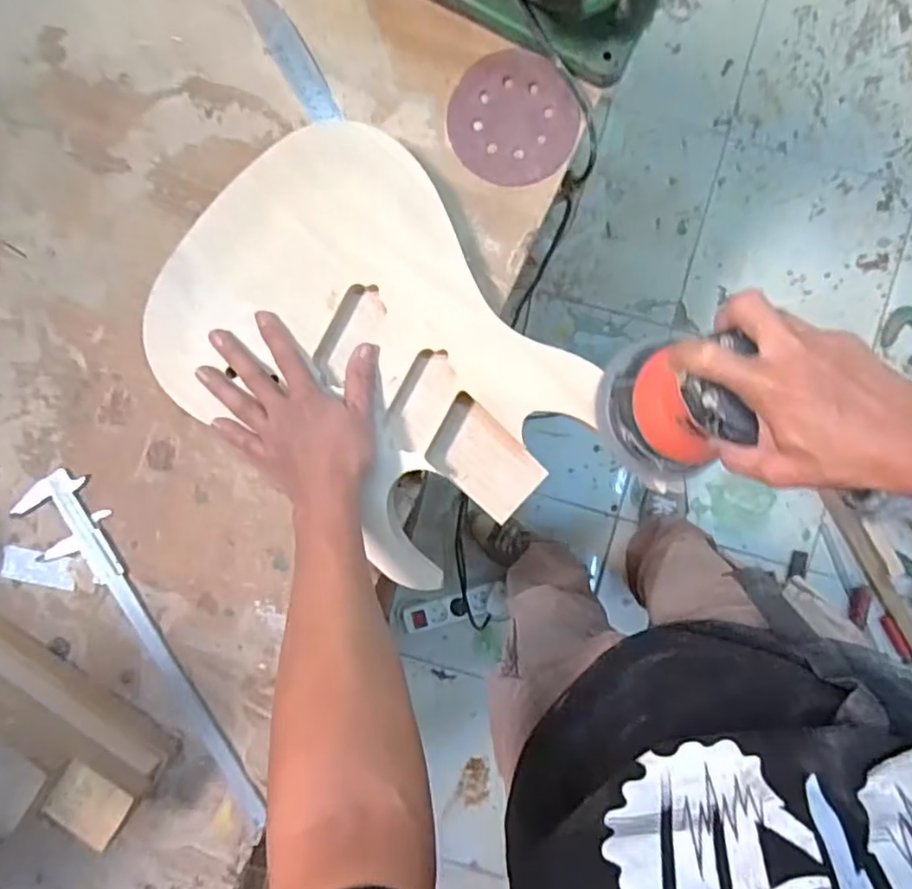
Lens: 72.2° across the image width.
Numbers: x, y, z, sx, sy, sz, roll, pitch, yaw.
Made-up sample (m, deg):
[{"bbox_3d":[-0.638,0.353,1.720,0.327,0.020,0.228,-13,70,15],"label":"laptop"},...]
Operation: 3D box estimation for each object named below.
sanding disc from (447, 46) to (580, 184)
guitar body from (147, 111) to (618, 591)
[{"bbox_3d":[0.052,-0.302,0.581,0.112,0.005,0.119,1,96,6],"label":"sanding disc"},{"bbox_3d":[-0.072,-0.084,0.547,0.362,0.051,0.268,41,96,1],"label":"guitar body"}]

